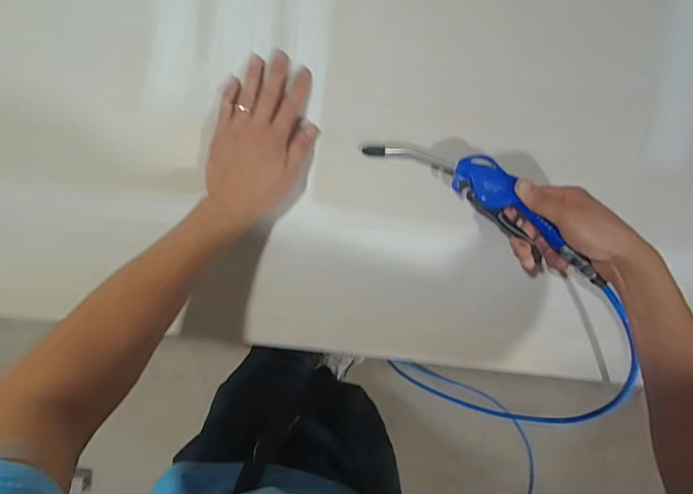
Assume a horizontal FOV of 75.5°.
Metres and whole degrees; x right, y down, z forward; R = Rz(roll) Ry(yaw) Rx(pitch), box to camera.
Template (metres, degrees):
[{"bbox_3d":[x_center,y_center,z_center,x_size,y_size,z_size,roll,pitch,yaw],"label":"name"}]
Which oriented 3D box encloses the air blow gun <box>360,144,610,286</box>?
[{"bbox_3d":[0.158,-0.057,0.497,0.282,0.028,0.063,35,91,12],"label":"air blow gun"}]

